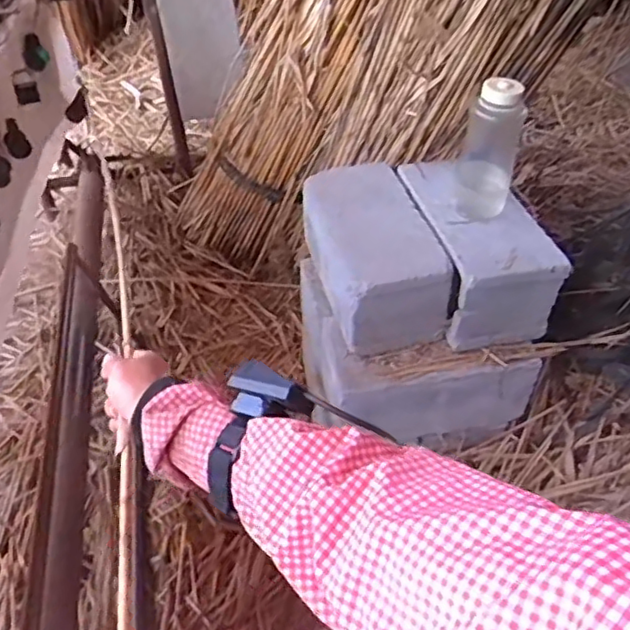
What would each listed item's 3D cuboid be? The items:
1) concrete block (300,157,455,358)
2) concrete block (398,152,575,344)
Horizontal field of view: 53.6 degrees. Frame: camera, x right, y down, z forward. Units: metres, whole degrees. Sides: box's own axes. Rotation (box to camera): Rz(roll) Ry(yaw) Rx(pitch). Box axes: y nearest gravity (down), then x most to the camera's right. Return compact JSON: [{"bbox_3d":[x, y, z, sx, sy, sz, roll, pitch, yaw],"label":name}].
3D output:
[{"bbox_3d":[0.106,-0.133,1.246,0.194,0.180,0.378,-12,49,-11],"label":"concrete block"},{"bbox_3d":[0.309,-0.138,1.250,0.194,0.192,0.371,-11,49,-10],"label":"concrete block"}]

